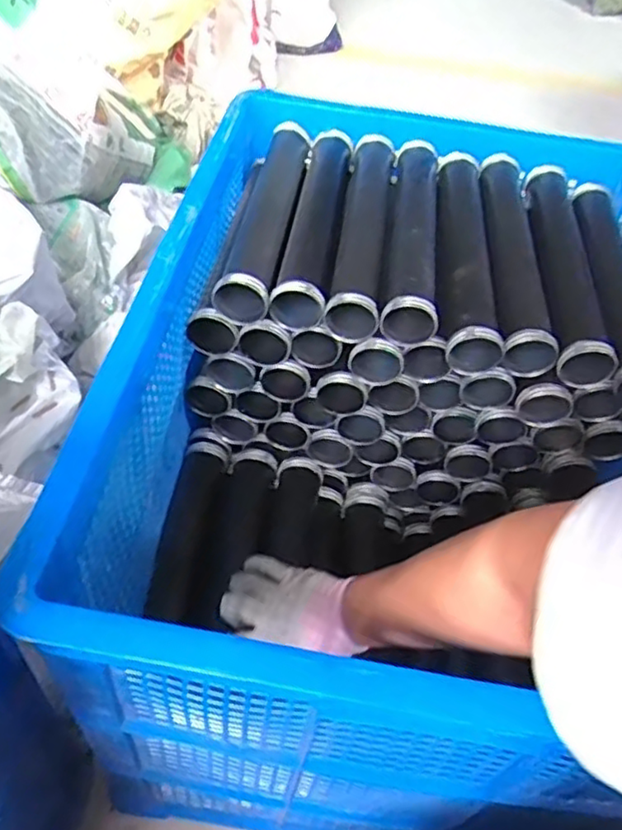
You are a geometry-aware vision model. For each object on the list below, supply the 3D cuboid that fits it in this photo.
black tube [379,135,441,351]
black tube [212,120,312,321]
[{"bbox_3d":[0.120,-0.218,0.774,0.064,0.073,0.329,8,48,0],"label":"black tube"},{"bbox_3d":[-0.053,-0.247,0.789,0.066,0.064,0.345,9,48,1],"label":"black tube"}]

